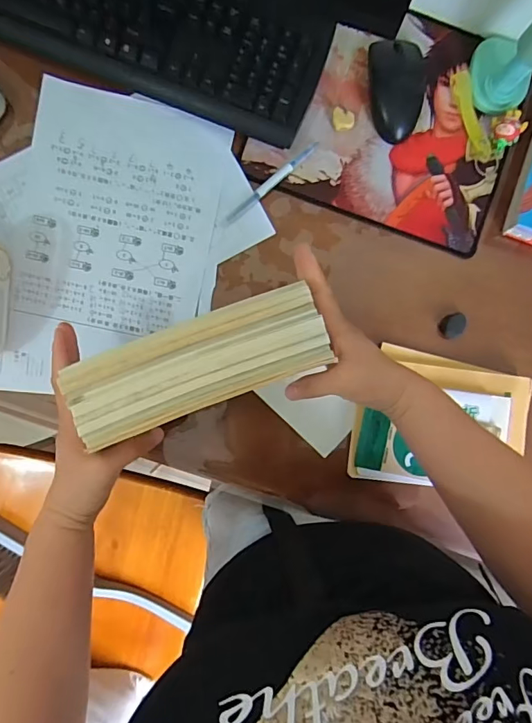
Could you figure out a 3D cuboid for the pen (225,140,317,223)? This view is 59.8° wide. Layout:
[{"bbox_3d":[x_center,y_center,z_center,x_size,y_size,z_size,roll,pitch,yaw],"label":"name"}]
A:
[{"bbox_3d":[0.007,-0.197,0.510,0.132,0.006,0.011,-41,93,-1],"label":"pen"}]

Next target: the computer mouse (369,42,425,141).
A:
[{"bbox_3d":[0.143,-0.298,0.505,0.060,0.032,0.105,0,89,-3],"label":"computer mouse"}]

